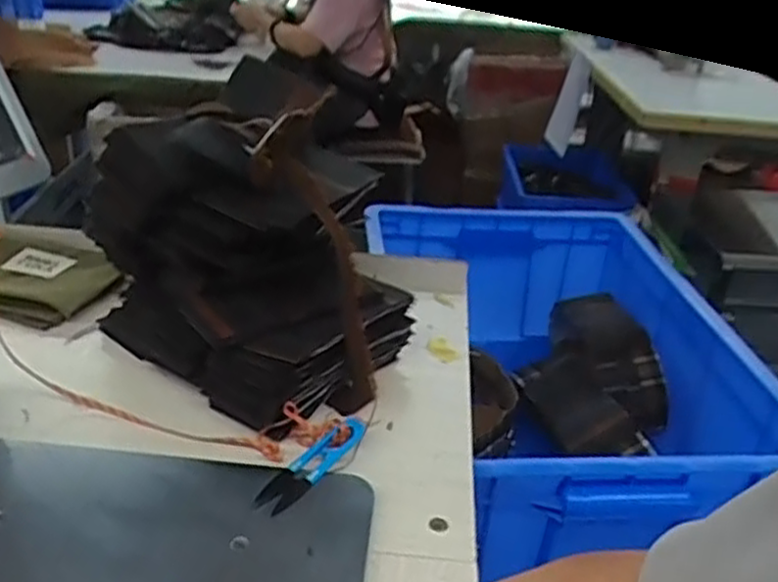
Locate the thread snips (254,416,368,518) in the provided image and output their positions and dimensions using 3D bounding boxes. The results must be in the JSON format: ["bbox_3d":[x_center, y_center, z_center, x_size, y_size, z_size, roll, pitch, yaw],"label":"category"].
[{"bbox_3d":[-0.051,0.116,0.517,0.026,0.007,0.108,17,31,23],"label":"thread snips"}]

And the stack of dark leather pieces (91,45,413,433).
[{"bbox_3d":[-0.109,-0.041,0.621,0.248,0.200,0.190,28,37,37],"label":"stack of dark leather pieces"}]

